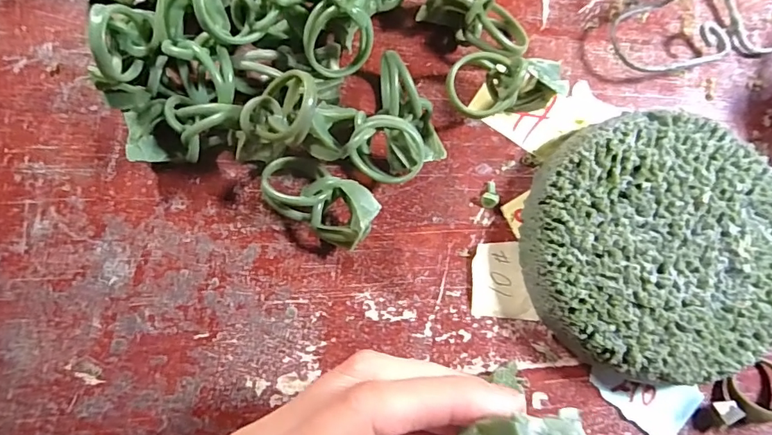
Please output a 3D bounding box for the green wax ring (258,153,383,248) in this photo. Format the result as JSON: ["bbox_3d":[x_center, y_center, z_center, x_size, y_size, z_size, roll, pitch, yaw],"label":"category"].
[{"bbox_3d":[-0.026,-0.007,0.183,0.046,0.024,0.024,31,83,1],"label":"green wax ring"}]

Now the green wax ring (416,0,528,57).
[{"bbox_3d":[0.038,-0.082,0.197,0.046,0.022,0.022,25,82,-17],"label":"green wax ring"}]

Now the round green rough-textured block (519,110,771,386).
[{"bbox_3d":[0.105,0.011,0.188,0.100,0.026,0.098,0,83,-3],"label":"round green rough-textured block"}]

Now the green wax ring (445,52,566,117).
[{"bbox_3d":[0.047,-0.054,0.194,0.047,0.024,0.024,-17,84,-5],"label":"green wax ring"}]

